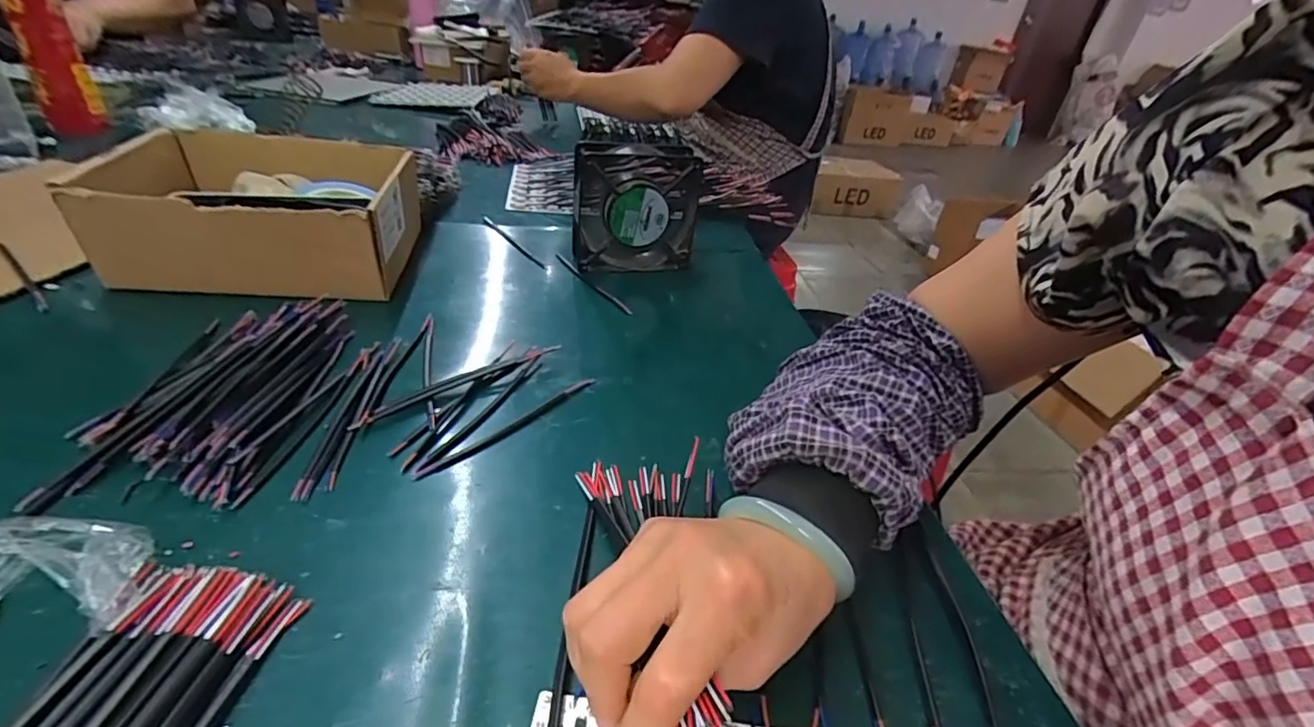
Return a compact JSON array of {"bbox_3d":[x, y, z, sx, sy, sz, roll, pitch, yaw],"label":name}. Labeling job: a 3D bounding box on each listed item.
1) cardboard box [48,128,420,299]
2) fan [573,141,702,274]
[{"bbox_3d":[-0.345,-0.140,0.511,0.217,0.086,0.189,0,35,-10],"label":"cardboard box"},{"bbox_3d":[-0.022,-0.152,0.557,0.118,0.118,0.042,-4,36,-16],"label":"fan"}]

